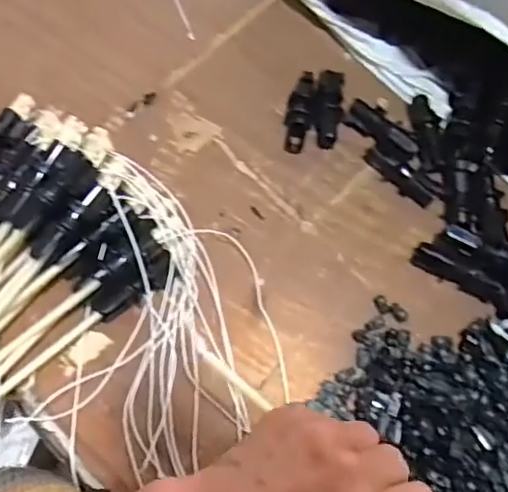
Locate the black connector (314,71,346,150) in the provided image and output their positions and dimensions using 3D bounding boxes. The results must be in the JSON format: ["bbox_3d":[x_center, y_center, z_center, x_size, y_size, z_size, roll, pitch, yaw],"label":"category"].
[{"bbox_3d":[0.064,-0.119,0.511,0.024,0.020,0.070,9,68,2],"label":"black connector"}]

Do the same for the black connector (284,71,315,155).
[{"bbox_3d":[0.038,-0.110,0.505,0.021,0.022,0.069,11,69,3],"label":"black connector"}]

